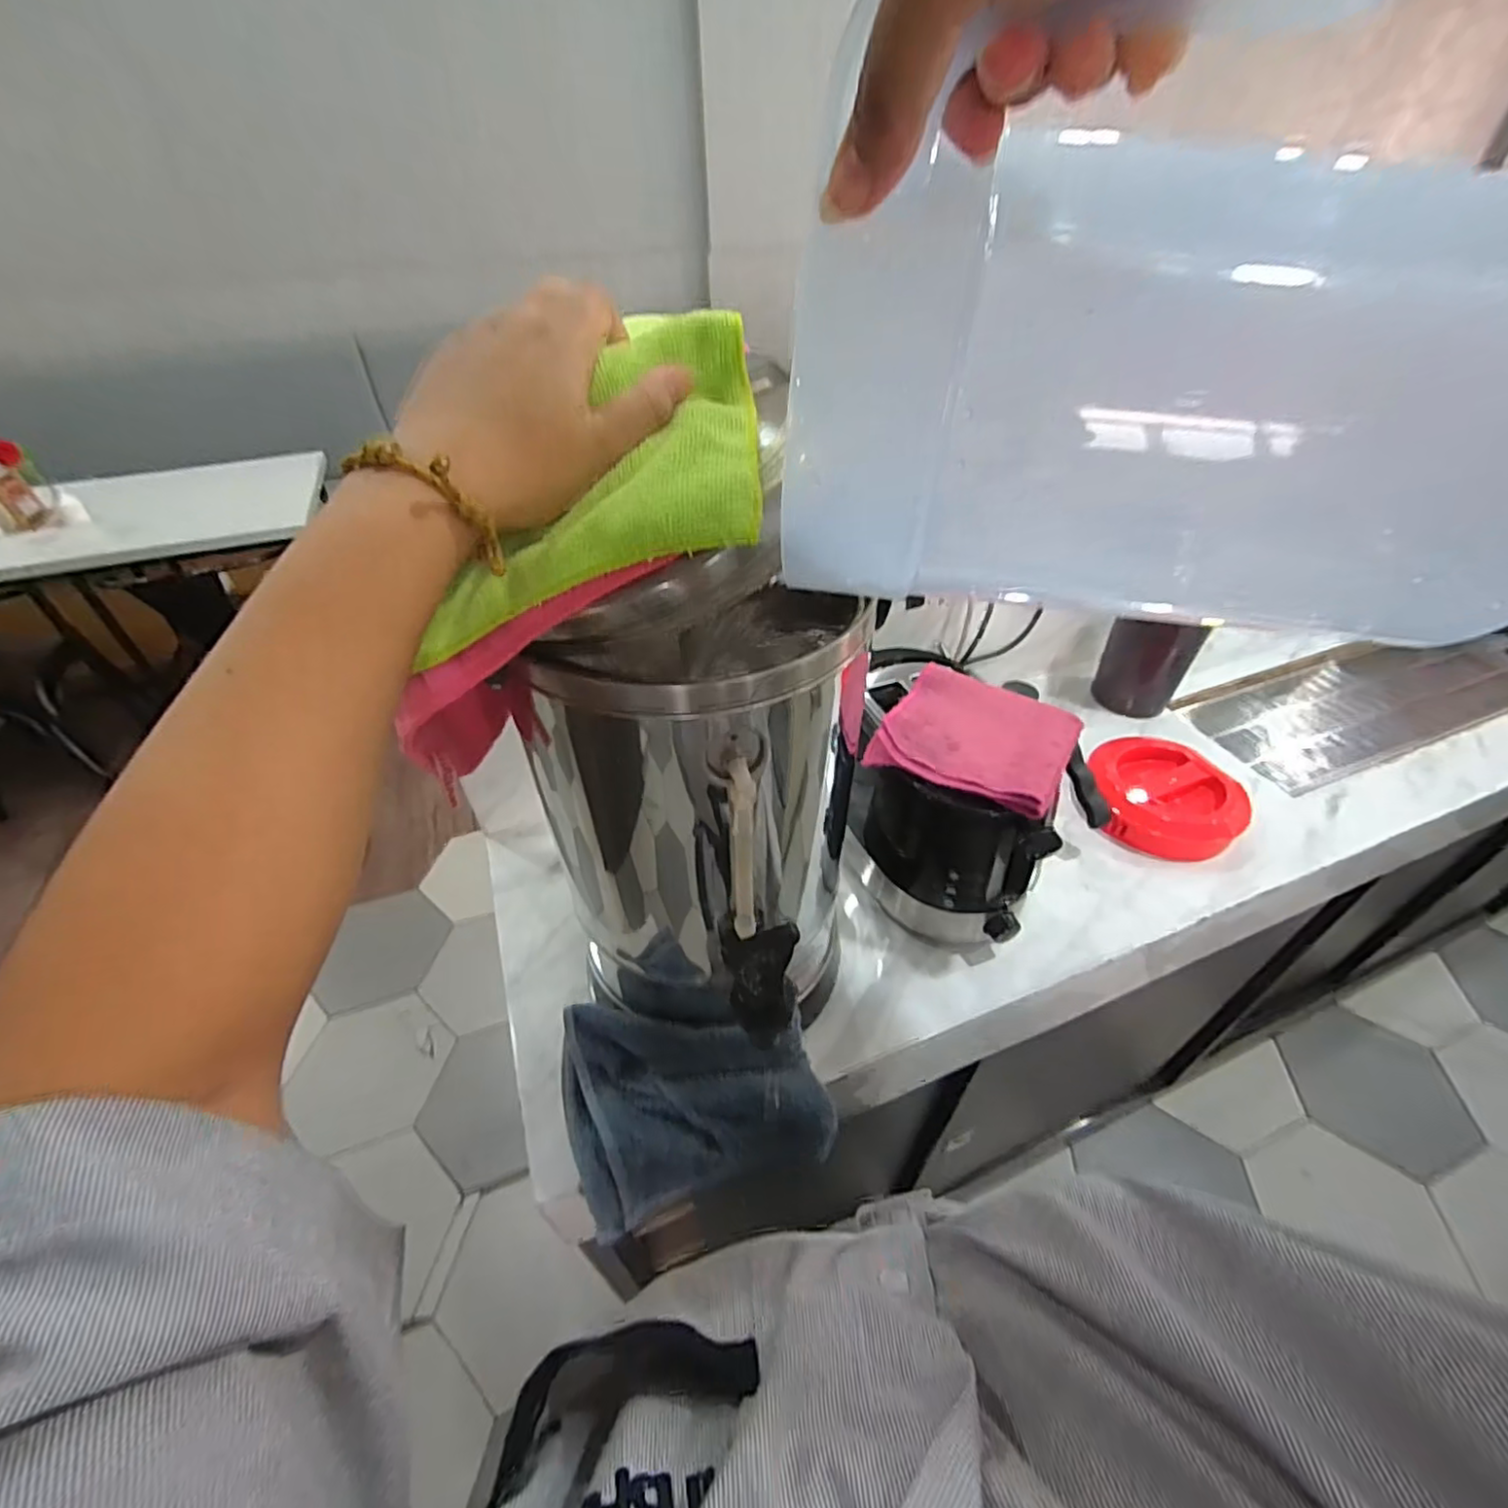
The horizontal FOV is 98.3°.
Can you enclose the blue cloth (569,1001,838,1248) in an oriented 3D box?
[{"bbox_3d":[-0.047,0.257,0.511,0.192,0.096,0.137,-13,44,-13],"label":"blue cloth"}]

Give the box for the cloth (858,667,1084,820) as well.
[{"bbox_3d":[0.190,-0.018,0.550,0.143,0.029,0.127,24,48,25],"label":"cloth"}]

